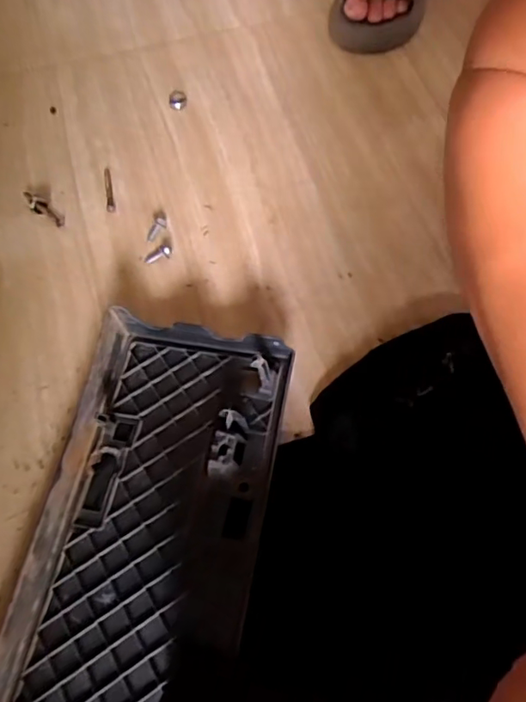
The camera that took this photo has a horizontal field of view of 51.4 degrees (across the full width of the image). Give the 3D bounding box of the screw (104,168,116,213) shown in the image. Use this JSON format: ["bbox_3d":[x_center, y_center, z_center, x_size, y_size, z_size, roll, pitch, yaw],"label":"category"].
[{"bbox_3d":[-0.162,-0.170,0.573,0.010,0.007,0.058,-12,66,-5],"label":"screw"}]

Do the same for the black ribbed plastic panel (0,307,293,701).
[{"bbox_3d":[-0.099,0.194,0.385,0.170,0.051,0.466,11,66,5],"label":"black ribbed plastic panel"}]

